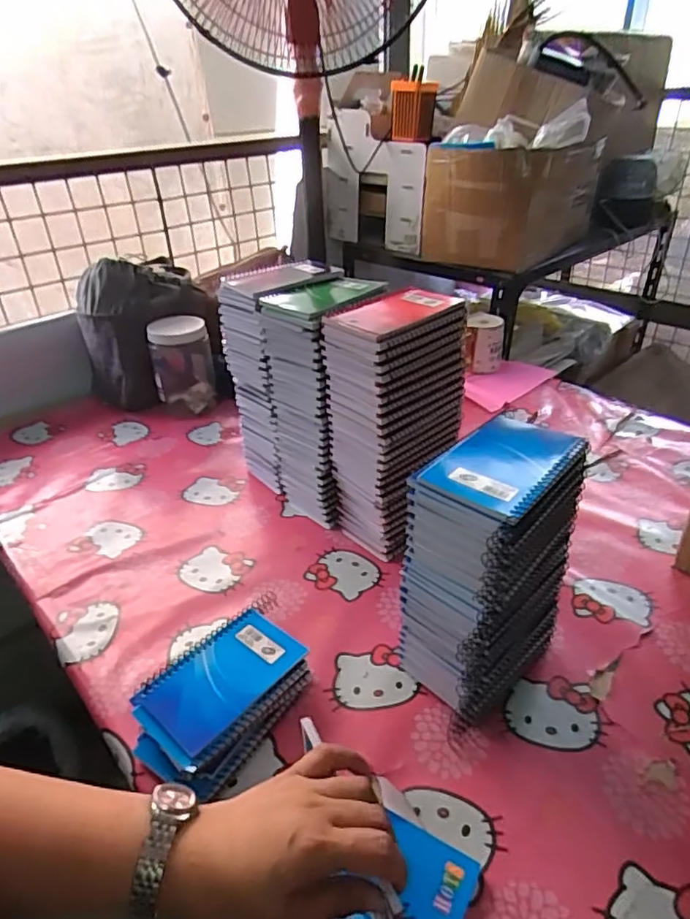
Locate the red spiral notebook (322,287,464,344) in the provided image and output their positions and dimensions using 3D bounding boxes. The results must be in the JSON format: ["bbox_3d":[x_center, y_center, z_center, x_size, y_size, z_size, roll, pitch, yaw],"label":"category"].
[{"bbox_3d":[0.051,-0.154,0.599,0.126,0.017,0.093,-28,40,-33],"label":"red spiral notebook"}]

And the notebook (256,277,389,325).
[{"bbox_3d":[-0.023,-0.188,0.665,0.111,0.019,0.132,24,41,35],"label":"notebook"}]

